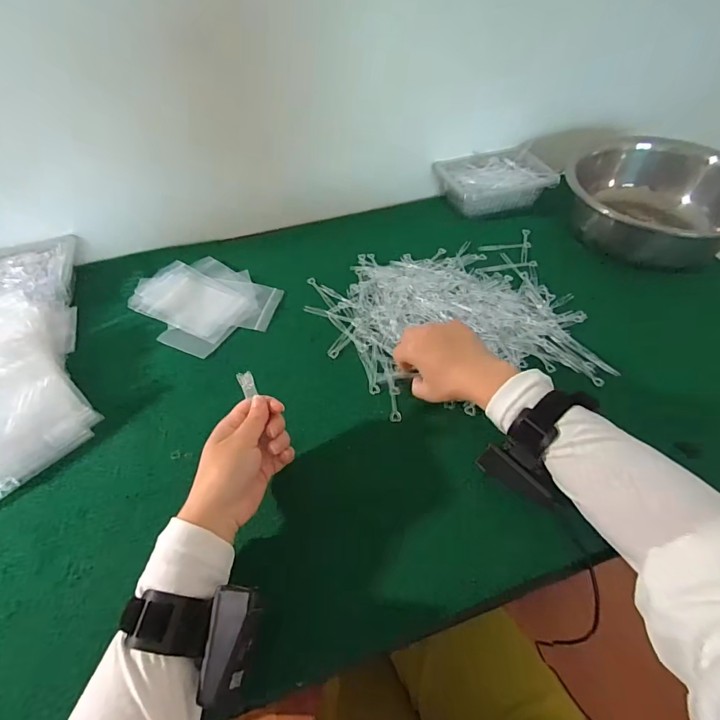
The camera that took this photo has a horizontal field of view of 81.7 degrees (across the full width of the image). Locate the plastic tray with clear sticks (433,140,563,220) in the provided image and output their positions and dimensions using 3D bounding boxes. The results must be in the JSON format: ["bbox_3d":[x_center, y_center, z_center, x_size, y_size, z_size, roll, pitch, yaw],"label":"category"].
[{"bbox_3d":[0.237,-0.309,0.735,0.186,0.068,0.129,-15,52,-11],"label":"plastic tray with clear sticks"}]

